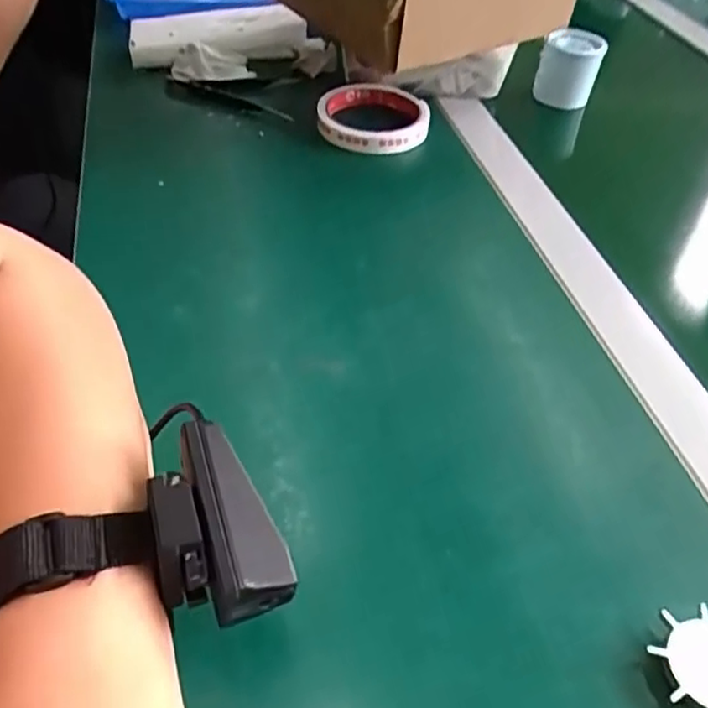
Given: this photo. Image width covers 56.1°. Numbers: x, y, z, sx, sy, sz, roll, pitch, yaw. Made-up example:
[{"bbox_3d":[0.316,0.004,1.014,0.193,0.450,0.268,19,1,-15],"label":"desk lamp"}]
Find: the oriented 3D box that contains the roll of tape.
[{"bbox_3d":[0.017,-0.199,0.562,0.095,0.022,0.095,3,45,-3],"label":"roll of tape"}]

